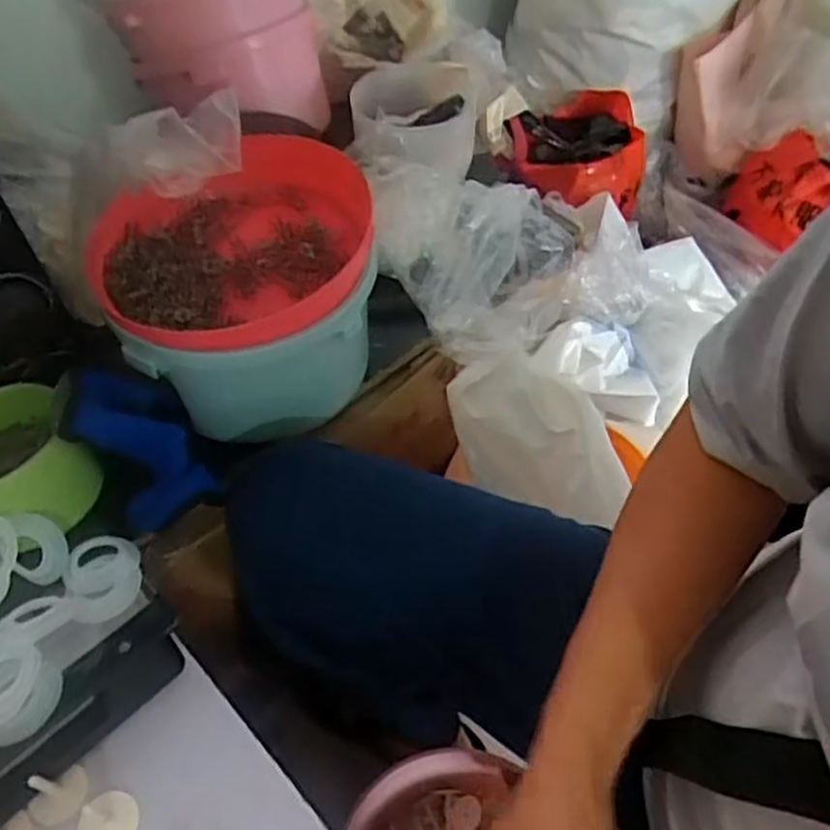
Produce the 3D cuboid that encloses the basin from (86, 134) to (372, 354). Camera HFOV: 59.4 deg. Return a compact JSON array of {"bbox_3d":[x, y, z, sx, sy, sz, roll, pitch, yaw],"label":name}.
[{"bbox_3d":[-0.139,-0.134,0.572,0.215,0.057,0.193,-25,55,-18],"label":"basin"}]

